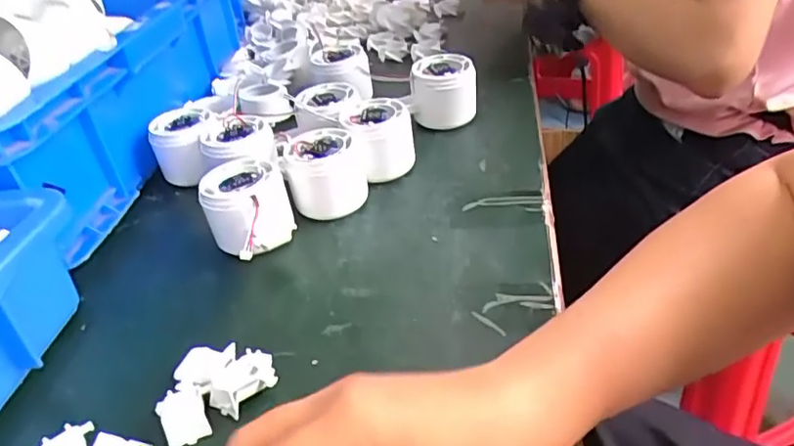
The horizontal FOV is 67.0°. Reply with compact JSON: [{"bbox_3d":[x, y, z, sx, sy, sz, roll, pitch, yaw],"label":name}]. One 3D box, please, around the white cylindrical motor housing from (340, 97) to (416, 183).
[{"bbox_3d":[-0.015,-0.067,0.488,0.056,0.050,0.061,-11,35,-5],"label":"white cylindrical motor housing"}]

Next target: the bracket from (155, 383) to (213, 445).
[{"bbox_3d":[-0.114,0.102,0.320,0.022,0.007,0.035,-25,39,-23],"label":"bracket"}]

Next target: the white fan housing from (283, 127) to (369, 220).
[{"bbox_3d":[-0.053,-0.037,0.454,0.059,0.049,0.062,-8,35,-1],"label":"white fan housing"}]

